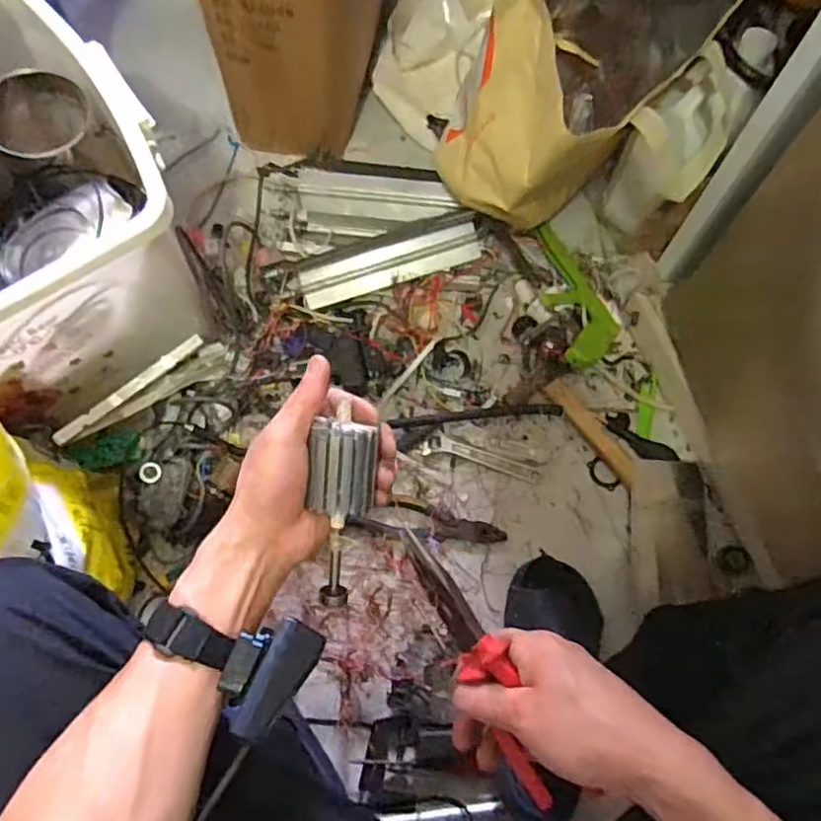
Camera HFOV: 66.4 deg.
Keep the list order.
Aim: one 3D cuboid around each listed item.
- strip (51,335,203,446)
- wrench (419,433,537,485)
[{"bbox_3d":[-0.327,-0.028,0.736,0.013,0.015,0.201,36,57,12],"label":"strip"},{"bbox_3d":[0.093,0.061,0.802,0.146,0.008,0.029,13,72,5],"label":"wrench"}]

